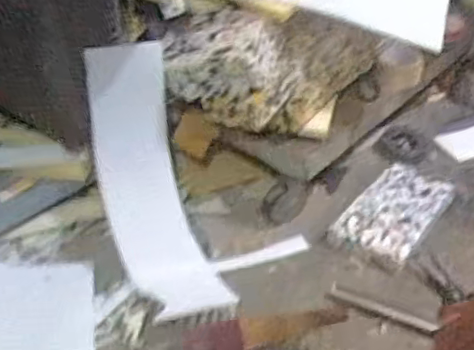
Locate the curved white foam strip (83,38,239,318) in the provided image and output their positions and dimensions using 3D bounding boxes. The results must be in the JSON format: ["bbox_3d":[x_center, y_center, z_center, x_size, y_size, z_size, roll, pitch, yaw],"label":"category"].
[{"bbox_3d":[-0.166,0.013,1.128,0.153,0.470,0.148,-16,1,-19],"label":"curved white foam strip"}]

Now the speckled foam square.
[{"bbox_3d":[0.320,0.078,1.262,0.151,0.032,0.281,27,47,26],"label":"speckled foam square"}]

